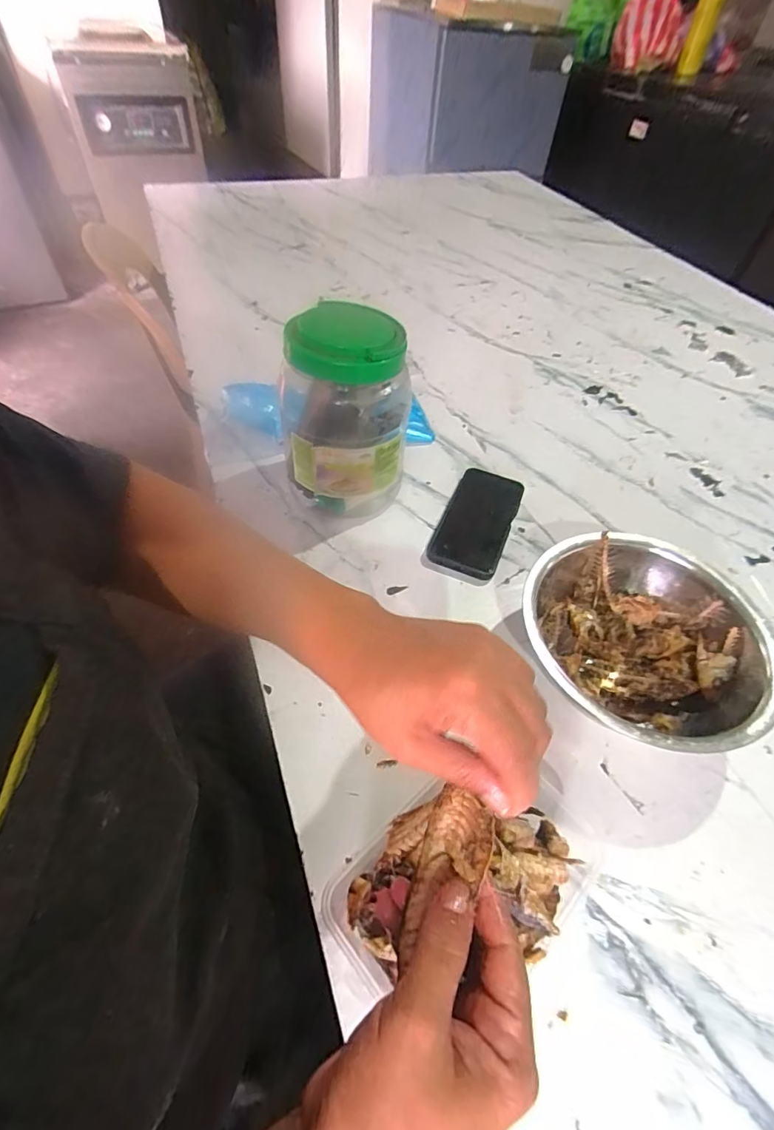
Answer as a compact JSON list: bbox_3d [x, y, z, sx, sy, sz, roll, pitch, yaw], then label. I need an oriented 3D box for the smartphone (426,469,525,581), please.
[{"bbox_3d":[0.109,-0.056,0.574,0.079,0.018,0.163,21,51,12],"label":"smartphone"}]

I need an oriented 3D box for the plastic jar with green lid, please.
[{"bbox_3d":[-0.046,-0.156,0.528,0.129,0.201,0.119,9,50,2],"label":"plastic jar with green lid"}]

